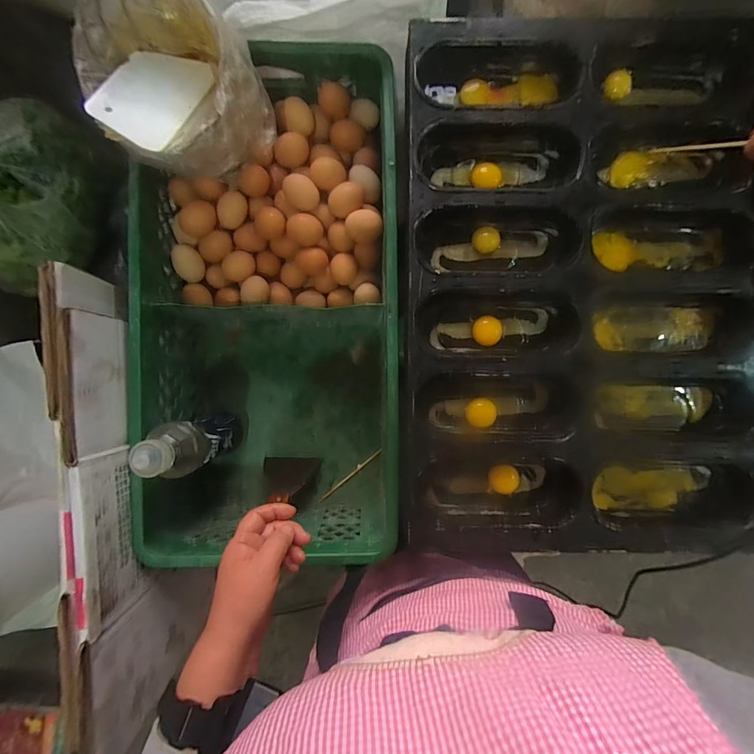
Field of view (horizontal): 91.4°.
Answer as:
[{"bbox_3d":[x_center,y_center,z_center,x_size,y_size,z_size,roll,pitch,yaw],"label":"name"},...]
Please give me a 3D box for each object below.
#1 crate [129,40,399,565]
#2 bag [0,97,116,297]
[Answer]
[{"bbox_3d":[-0.140,-0.091,0.538,0.330,0.179,0.641,0,90,-1],"label":"crate"},{"bbox_3d":[-0.965,-0.480,0.986,0.290,0.259,0.476,9,90,-1],"label":"bag"}]

